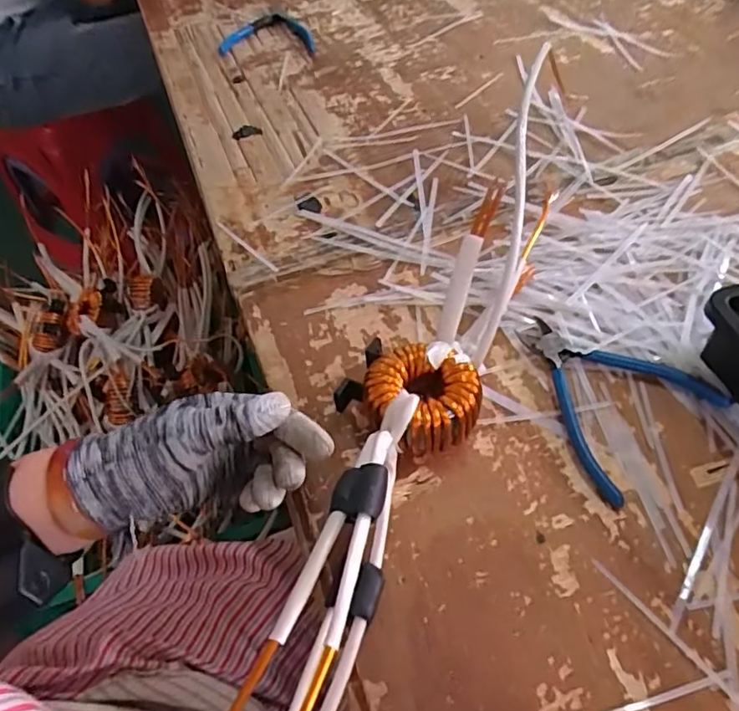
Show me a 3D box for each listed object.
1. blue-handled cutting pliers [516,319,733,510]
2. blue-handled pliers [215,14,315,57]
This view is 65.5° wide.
[{"bbox_3d":[0.193,0.026,0.423,0.115,0.013,0.148,-13,53,-5],"label":"blue-handled cutting pliers"},{"bbox_3d":[-0.138,-0.441,0.783,0.126,0.019,0.106,-5,53,1],"label":"blue-handled pliers"}]

